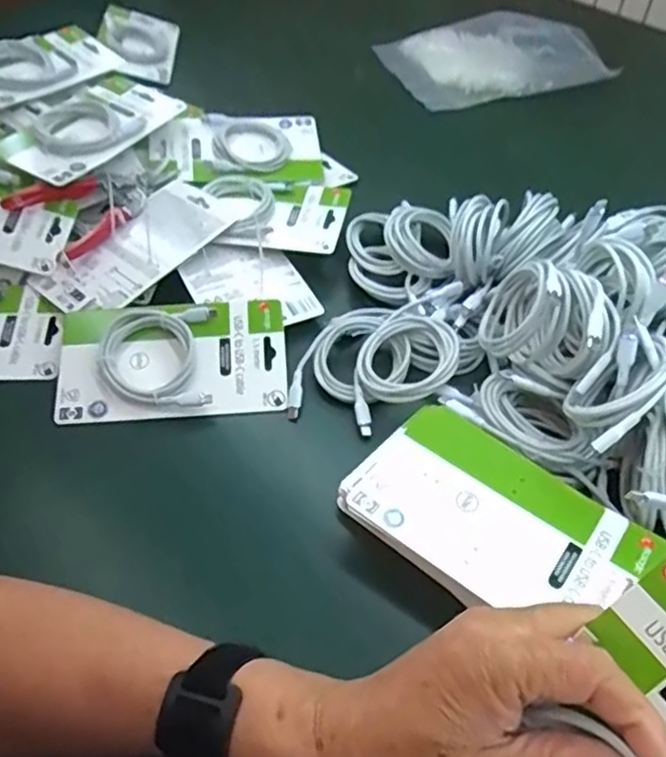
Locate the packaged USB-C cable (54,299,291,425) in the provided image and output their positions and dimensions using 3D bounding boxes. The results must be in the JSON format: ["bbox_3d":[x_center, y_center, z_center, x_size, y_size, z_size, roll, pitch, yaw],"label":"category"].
[{"bbox_3d":[-0.128,-0.017,0.520,0.179,0.019,0.097,-3,68,-4],"label":"packaged USB-C cable"}]

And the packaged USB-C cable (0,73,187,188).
[{"bbox_3d":[-0.246,-0.261,0.648,0.108,0.029,0.189,25,55,19],"label":"packaged USB-C cable"}]

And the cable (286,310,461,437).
[{"bbox_3d":[0.036,-0.015,0.516,0.122,0.035,0.120,12,52,10],"label":"cable"}]

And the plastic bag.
[{"bbox_3d":[0.210,-0.436,0.868,0.277,0.026,0.184,-18,53,-14],"label":"plastic bag"}]

